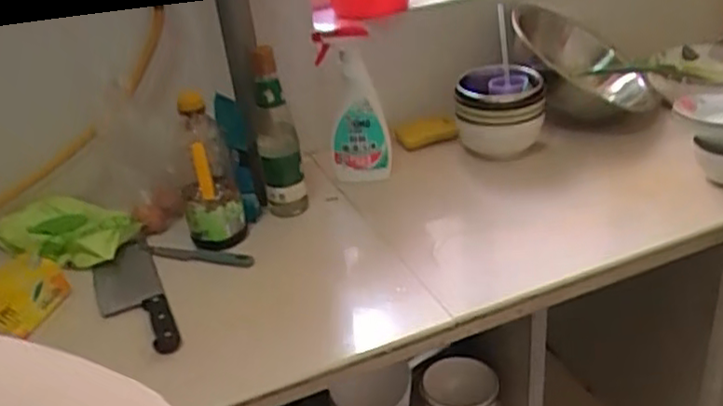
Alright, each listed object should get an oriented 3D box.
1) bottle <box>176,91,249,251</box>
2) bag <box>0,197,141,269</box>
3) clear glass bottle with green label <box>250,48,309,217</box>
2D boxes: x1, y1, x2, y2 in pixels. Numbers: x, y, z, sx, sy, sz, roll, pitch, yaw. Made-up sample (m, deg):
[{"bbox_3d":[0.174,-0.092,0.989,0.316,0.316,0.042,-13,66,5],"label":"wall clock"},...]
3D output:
[{"bbox_3d":[-0.223,-0.042,0.974,0.082,0.229,0.084,-14,31,-10],"label":"bottle"},{"bbox_3d":[-0.433,0.044,1.027,0.207,0.056,0.105,3,32,17],"label":"bag"},{"bbox_3d":[-0.123,-0.089,1.004,0.059,0.273,0.060,-18,32,-17],"label":"clear glass bottle with green label"}]

